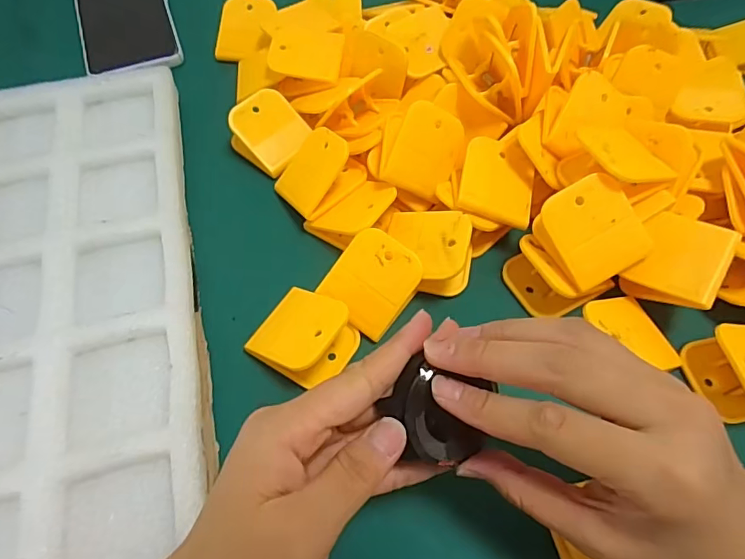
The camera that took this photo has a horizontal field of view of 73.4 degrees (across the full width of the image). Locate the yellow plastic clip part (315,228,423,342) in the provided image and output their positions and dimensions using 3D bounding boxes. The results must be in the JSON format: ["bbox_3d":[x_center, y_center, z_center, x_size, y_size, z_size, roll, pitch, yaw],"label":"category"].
[{"bbox_3d":[0.000,0.001,0.294,0.048,0.004,0.054,37,92,8],"label":"yellow plastic clip part"}]

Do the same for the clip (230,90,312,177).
[{"bbox_3d":[-0.074,-0.107,0.361,0.051,0.025,0.047,37,66,21],"label":"clip"}]

